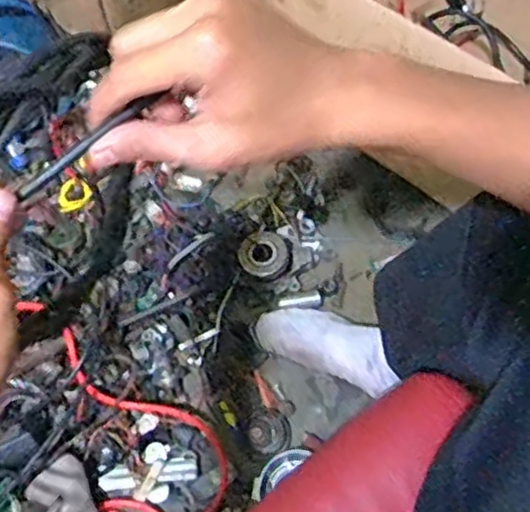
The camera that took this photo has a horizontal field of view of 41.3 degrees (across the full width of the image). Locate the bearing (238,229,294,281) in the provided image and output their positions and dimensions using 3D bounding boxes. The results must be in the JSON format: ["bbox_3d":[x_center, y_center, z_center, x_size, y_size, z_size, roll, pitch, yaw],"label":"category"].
[{"bbox_3d":[0.001,0.000,0.890,0.065,0.027,0.065,2,82,-11],"label":"bearing"}]

